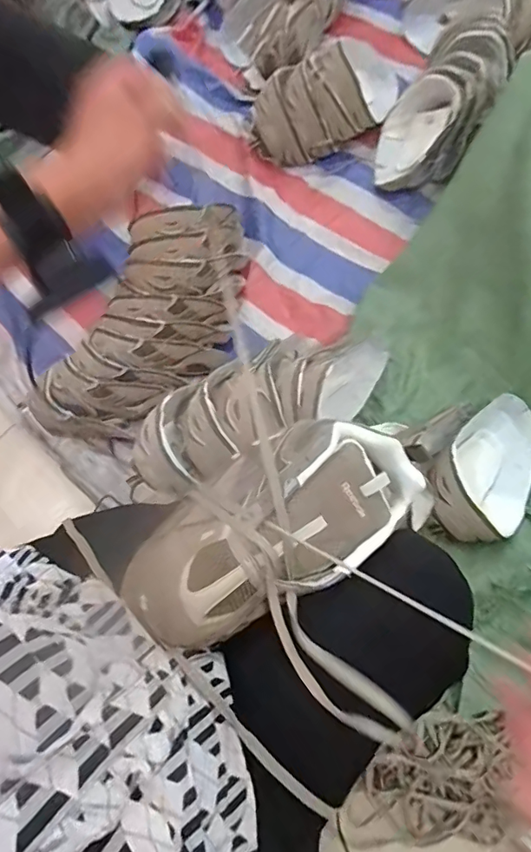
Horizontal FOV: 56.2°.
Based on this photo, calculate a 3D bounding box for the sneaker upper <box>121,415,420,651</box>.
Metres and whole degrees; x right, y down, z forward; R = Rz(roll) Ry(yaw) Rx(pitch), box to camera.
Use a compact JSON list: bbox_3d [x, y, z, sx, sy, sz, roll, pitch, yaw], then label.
[{"bbox_3d":[0.007,0.078,0.409,0.242,0.074,0.122,-31,74,-5],"label":"sneaker upper"}]

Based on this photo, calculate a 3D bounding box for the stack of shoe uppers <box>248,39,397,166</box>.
[{"bbox_3d":[0.147,-0.646,0.983,0.362,0.135,0.137,-34,74,-8],"label":"stack of shoe uppers"}]

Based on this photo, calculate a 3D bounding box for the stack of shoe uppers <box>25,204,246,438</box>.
[{"bbox_3d":[-0.172,-0.183,0.831,0.212,0.131,0.492,27,76,10],"label":"stack of shoe uppers"}]

